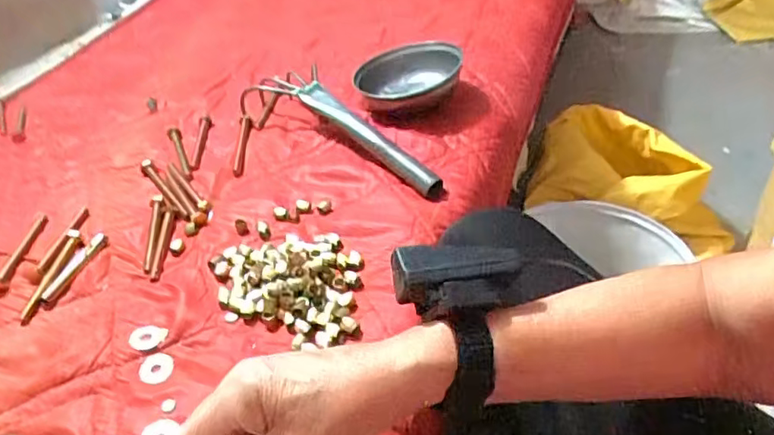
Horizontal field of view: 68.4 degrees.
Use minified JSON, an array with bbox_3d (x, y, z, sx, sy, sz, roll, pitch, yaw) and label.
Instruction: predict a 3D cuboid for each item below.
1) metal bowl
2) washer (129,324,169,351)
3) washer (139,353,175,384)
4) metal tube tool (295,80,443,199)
[{"bbox_3d":[0.029,-0.178,0.714,0.131,0.047,0.125,-4,40,4],"label":"metal bowl"},{"bbox_3d":[-0.195,0.097,0.463,0.028,0.004,0.023,6,42,16],"label":"washer"},{"bbox_3d":[-0.182,0.119,0.450,0.028,0.004,0.025,5,50,8],"label":"washer"},{"bbox_3d":[-0.027,-0.090,0.620,0.030,0.048,0.214,-32,46,-26],"label":"metal tube tool"}]

